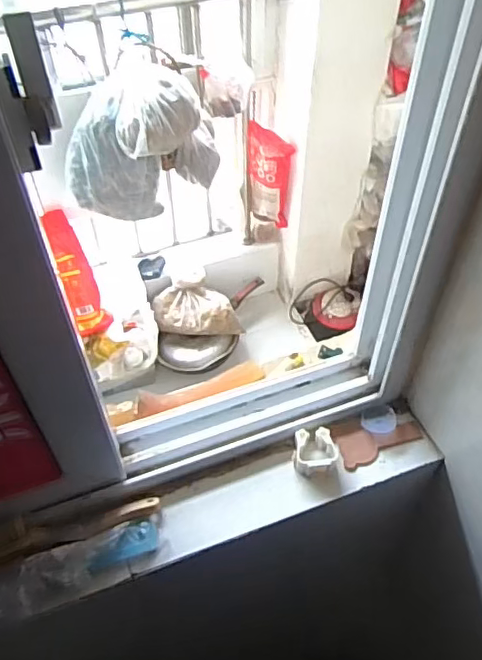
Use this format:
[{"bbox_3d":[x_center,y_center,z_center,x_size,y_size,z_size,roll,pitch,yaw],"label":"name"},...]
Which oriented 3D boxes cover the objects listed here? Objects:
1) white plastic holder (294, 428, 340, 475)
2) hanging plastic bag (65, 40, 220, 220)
[{"bbox_3d":[0.090,0.150,0.711,0.054,0.031,0.054,0,50,0],"label":"white plastic holder"},{"bbox_3d":[-0.255,-0.501,1.509,0.398,0.340,0.231,-37,59,-27],"label":"hanging plastic bag"}]

